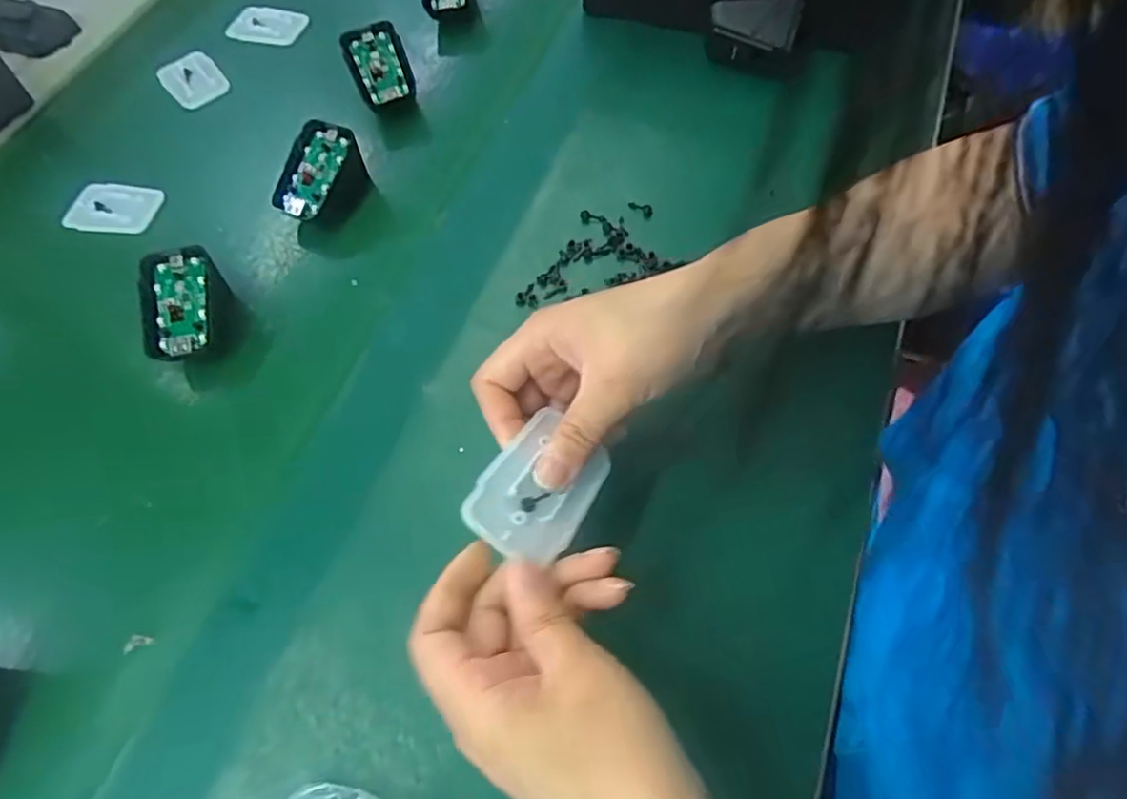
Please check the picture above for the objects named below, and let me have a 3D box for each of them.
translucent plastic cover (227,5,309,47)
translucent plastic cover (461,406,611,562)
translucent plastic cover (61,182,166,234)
[{"bbox_3d":[-0.267,-0.337,0.563,0.067,0.008,0.044,10,71,7],"label":"translucent plastic cover"},{"bbox_3d":[-0.009,0.038,0.268,0.045,0.005,0.064,41,57,0],"label":"translucent plastic cover"},{"bbox_3d":[-0.334,-0.143,0.470,0.067,0.010,0.042,1,64,7],"label":"translucent plastic cover"}]

